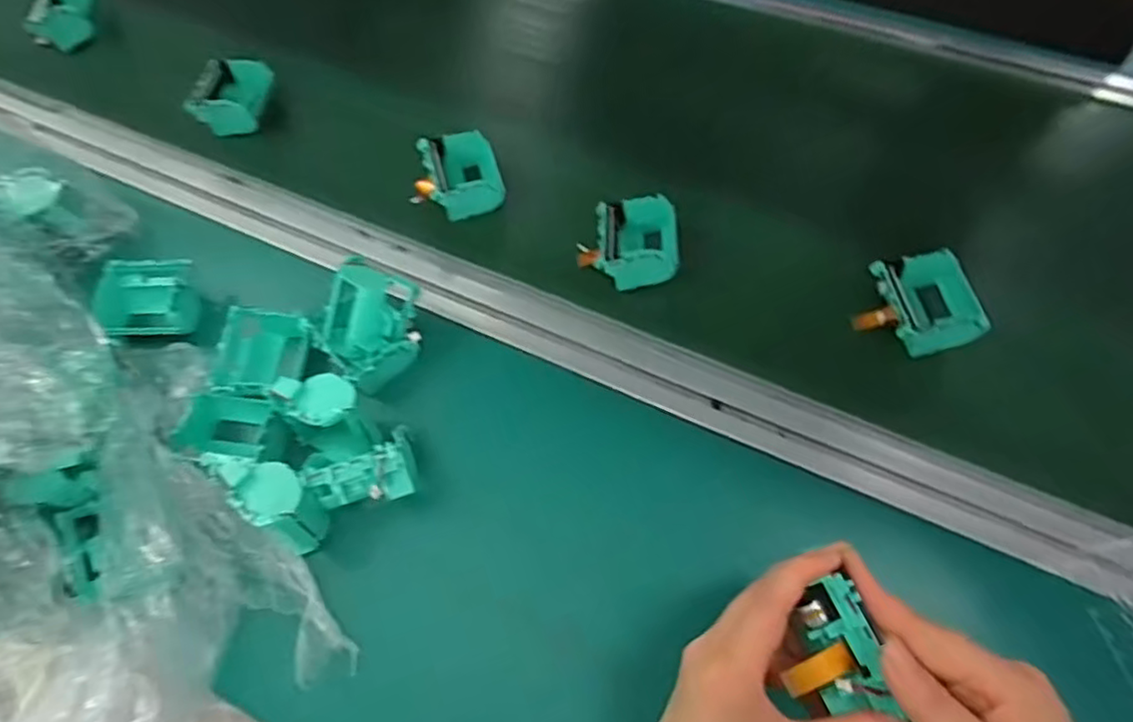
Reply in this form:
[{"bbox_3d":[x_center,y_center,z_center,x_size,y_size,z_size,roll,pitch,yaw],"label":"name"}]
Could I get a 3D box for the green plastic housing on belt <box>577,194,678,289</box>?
[{"bbox_3d":[0.051,-0.097,0.529,0.076,0.044,0.079,4,65,3],"label":"green plastic housing on belt"}]

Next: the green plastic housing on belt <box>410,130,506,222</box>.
[{"bbox_3d":[-0.098,-0.167,0.578,0.075,0.036,0.077,-15,66,-5],"label":"green plastic housing on belt"}]

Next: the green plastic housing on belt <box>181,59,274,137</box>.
[{"bbox_3d":[-0.329,-0.259,0.651,0.075,0.036,0.081,1,65,2],"label":"green plastic housing on belt"}]

